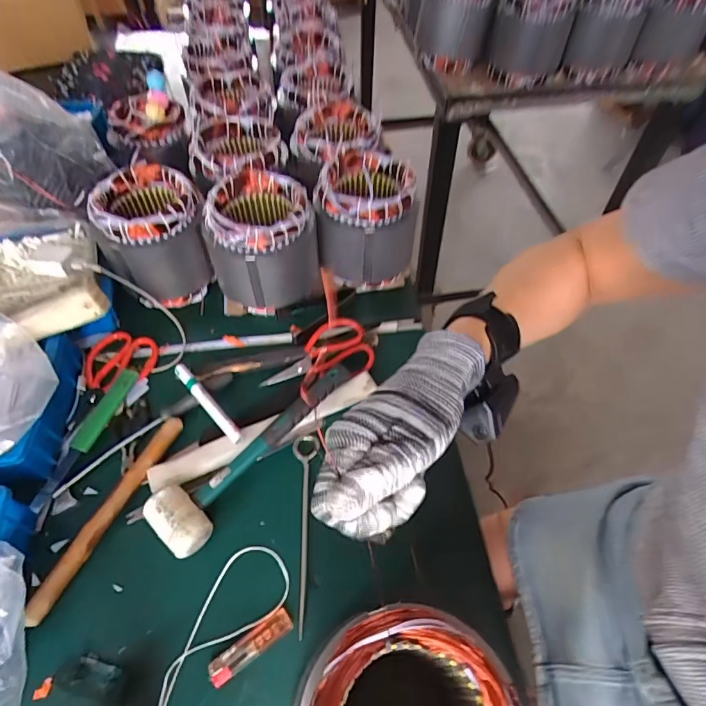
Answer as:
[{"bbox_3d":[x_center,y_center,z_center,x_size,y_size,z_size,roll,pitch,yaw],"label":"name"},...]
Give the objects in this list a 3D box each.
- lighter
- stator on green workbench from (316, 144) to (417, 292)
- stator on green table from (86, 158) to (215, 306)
[{"bbox_3d":[-0.102,0.293,0.467,0.087,0.009,0.024,-31,59,-21],"label":"lighter"},{"bbox_3d":[0.017,-0.207,0.732,0.148,0.157,0.157,-7,53,-5],"label":"stator on green workbench"},{"bbox_3d":[-0.289,-0.169,0.694,0.144,0.156,0.129,-27,57,-19],"label":"stator on green table"}]

